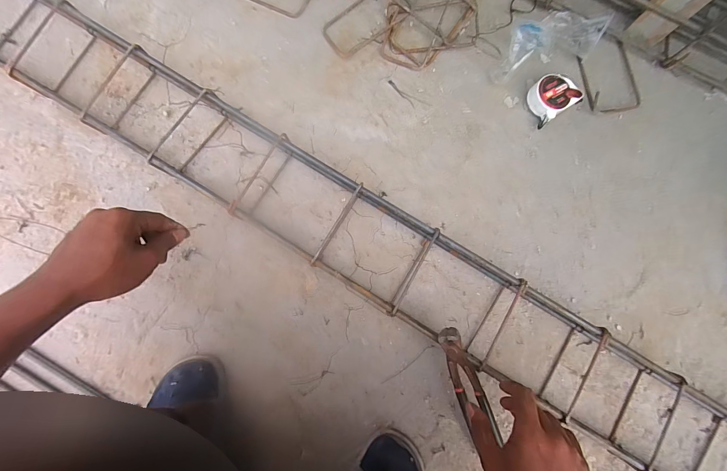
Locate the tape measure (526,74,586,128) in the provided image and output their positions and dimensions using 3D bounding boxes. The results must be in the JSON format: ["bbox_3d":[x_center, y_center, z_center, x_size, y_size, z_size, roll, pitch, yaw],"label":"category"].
[{"bbox_3d":[0.315,-0.232,0.554,0.080,0.034,0.065,-34,85,-4],"label":"tape measure"}]

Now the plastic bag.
[{"bbox_3d":[0.307,-0.334,0.550,0.170,0.062,0.082,-15,84,-2],"label":"plastic bag"}]

